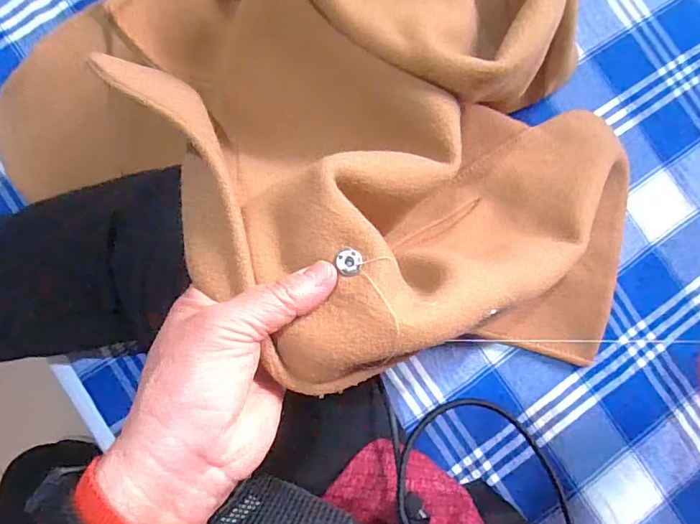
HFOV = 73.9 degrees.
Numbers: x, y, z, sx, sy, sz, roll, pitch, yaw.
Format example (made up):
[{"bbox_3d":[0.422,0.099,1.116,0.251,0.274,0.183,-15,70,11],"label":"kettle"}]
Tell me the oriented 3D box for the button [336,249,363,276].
[{"bbox_3d":[0.000,0.000,0.231,0.013,0.004,0.013,3,83,-5],"label":"button"}]

